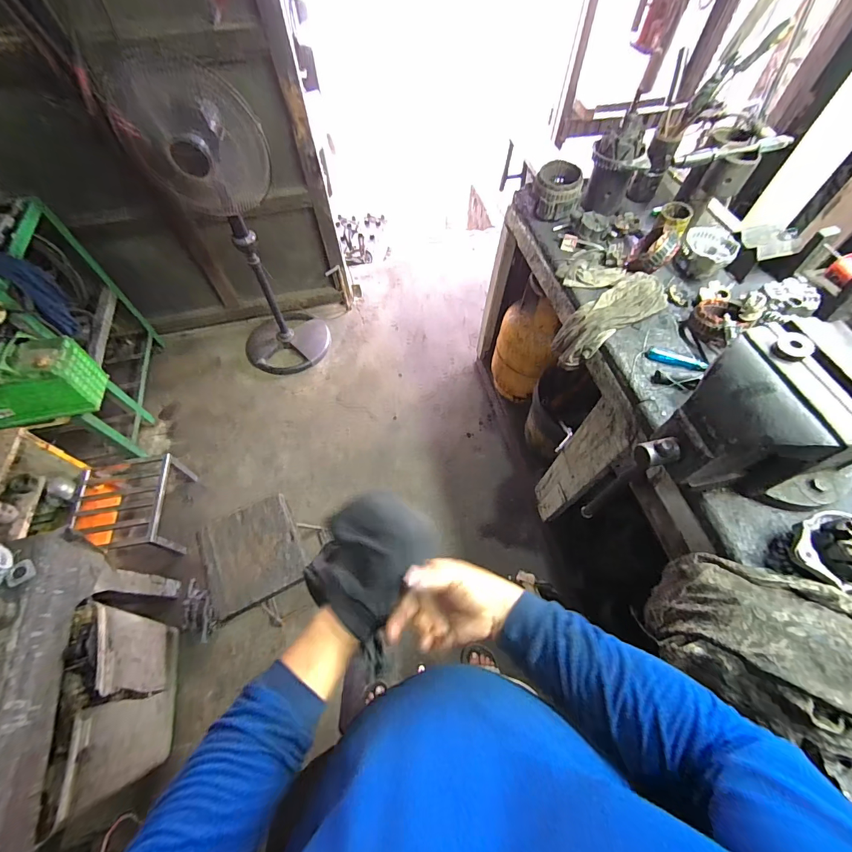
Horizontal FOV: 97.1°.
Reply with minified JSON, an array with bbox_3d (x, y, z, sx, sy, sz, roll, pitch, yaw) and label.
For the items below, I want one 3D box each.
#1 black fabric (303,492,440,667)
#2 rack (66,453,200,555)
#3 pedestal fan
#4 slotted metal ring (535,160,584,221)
[{"bbox_3d":[-0.067,0.164,0.446,0.125,0.088,0.150,30,64,17],"label":"black fabric"},{"bbox_3d":[-1.100,0.288,1.443,0.359,0.212,0.360,-1,60,-1],"label":"rack"},{"bbox_3d":[-0.726,-0.717,1.513,0.399,1.100,0.418,-26,63,-14],"label":"pedestal fan"},{"bbox_3d":[0.393,-0.702,1.127,0.133,0.108,0.121,0,60,0],"label":"slotted metal ring"}]

